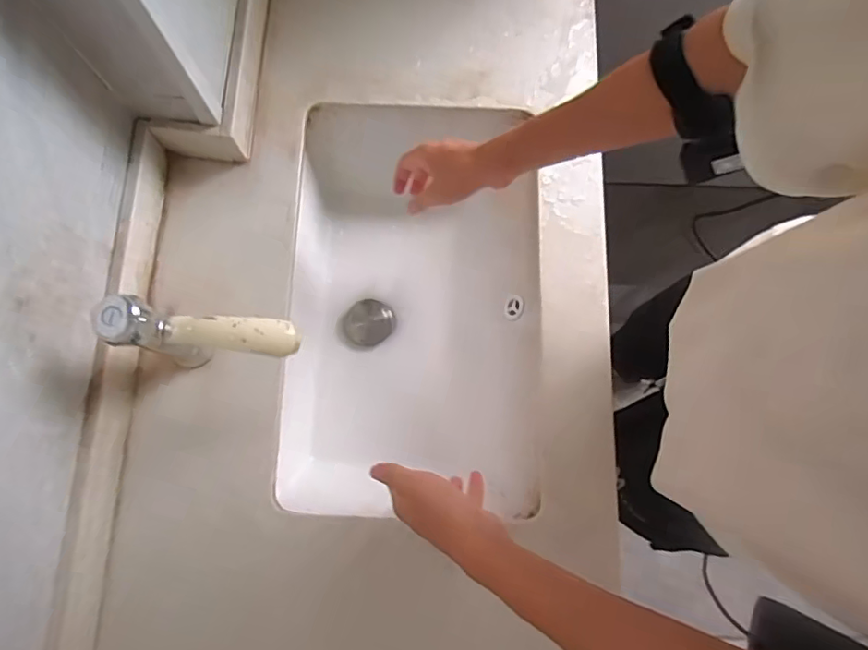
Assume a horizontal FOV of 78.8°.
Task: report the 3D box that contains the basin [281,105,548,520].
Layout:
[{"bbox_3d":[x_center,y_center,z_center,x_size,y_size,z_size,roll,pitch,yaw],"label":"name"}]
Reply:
[{"bbox_3d":[-0.031,-0.016,0.641,0.295,0.152,0.457,3,77,1],"label":"basin"}]

